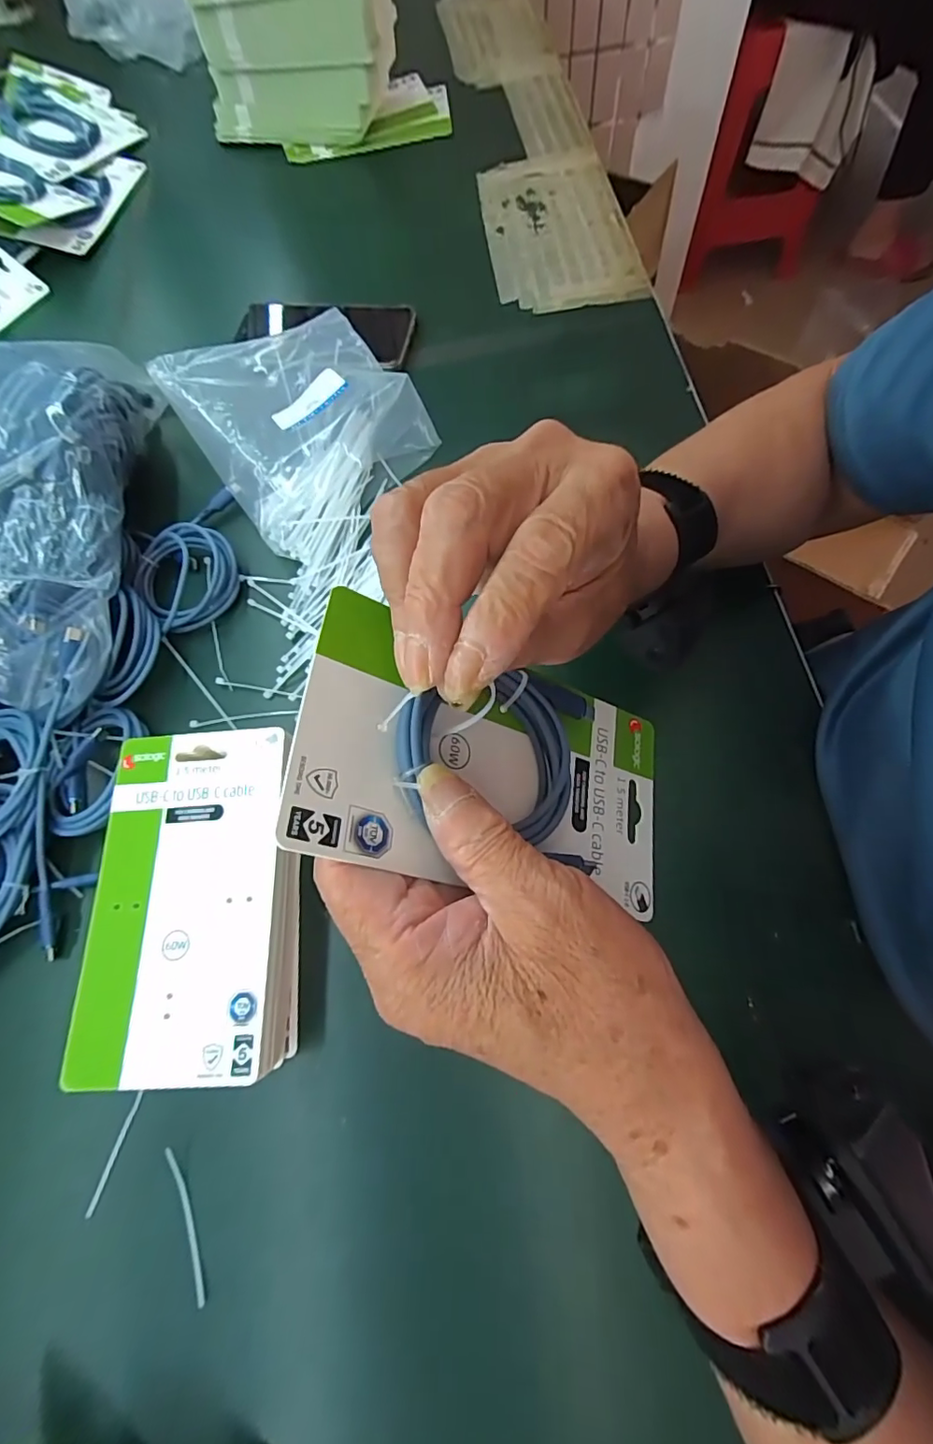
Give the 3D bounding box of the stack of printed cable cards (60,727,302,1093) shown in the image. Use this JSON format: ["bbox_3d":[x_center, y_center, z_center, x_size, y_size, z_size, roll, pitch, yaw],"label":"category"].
[{"bbox_3d":[-0.146,0.096,0.300,0.109,0.043,0.176,-4,70,1],"label":"stack of printed cable cards"}]

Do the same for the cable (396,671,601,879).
[{"bbox_3d":[0.015,0.012,0.214,0.090,0.013,0.073,21,65,-24],"label":"cable"}]

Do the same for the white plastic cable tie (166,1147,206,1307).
[{"bbox_3d":[-0.139,0.248,0.263,0.006,0.004,0.066,-25,71,-7],"label":"white plastic cable tie"}]

